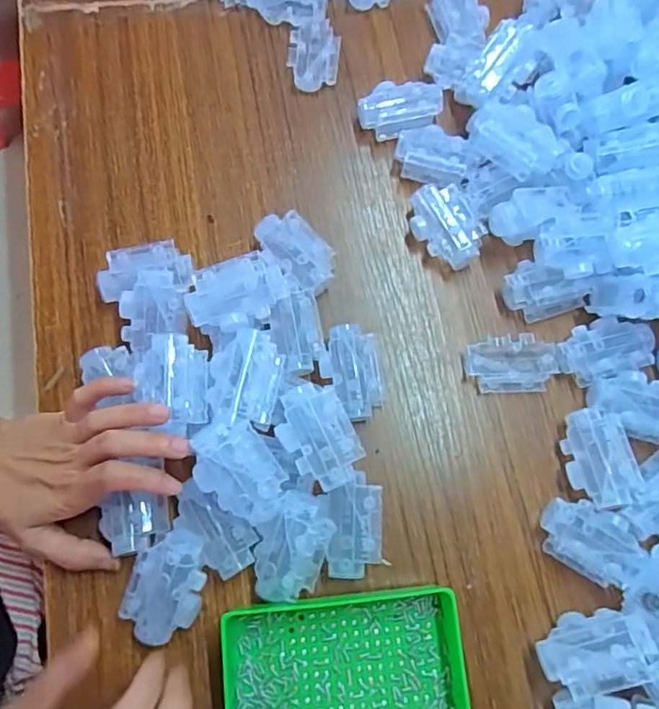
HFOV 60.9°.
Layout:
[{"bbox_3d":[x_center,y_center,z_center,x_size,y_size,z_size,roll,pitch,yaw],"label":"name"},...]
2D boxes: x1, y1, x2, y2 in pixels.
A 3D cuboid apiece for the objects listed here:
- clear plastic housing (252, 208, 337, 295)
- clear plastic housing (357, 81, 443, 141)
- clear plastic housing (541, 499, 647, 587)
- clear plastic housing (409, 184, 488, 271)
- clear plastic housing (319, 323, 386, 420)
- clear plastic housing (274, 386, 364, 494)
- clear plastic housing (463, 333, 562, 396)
[{"bbox_3d":[-0.026,-0.079,0.444,0.043,0.028,0.069,-33,79,-11],"label":"clear plastic housing"},{"bbox_3d":[0.061,-0.209,0.481,0.070,0.028,0.036,1,75,-2],"label":"clear plastic housing"},{"bbox_3d":[0.184,0.130,0.399,0.065,0.024,0.046,29,75,5],"label":"clear plastic housing"},{"bbox_3d":[0.093,-0.104,0.457,0.045,0.030,0.070,-29,78,-10],"label":"clear plastic housing"},{"bbox_3d":[0.016,0.014,0.422,0.043,0.030,0.070,-9,75,-5],"label":"clear plastic housing"},{"bbox_3d":[-0.008,0.054,0.372,0.045,0.016,0.068,-24,77,-9],"label":"clear plastic housing"},{"bbox_3d":[0.141,0.008,0.439,0.069,0.015,0.044,-1,75,-3],"label":"clear plastic housing"}]

